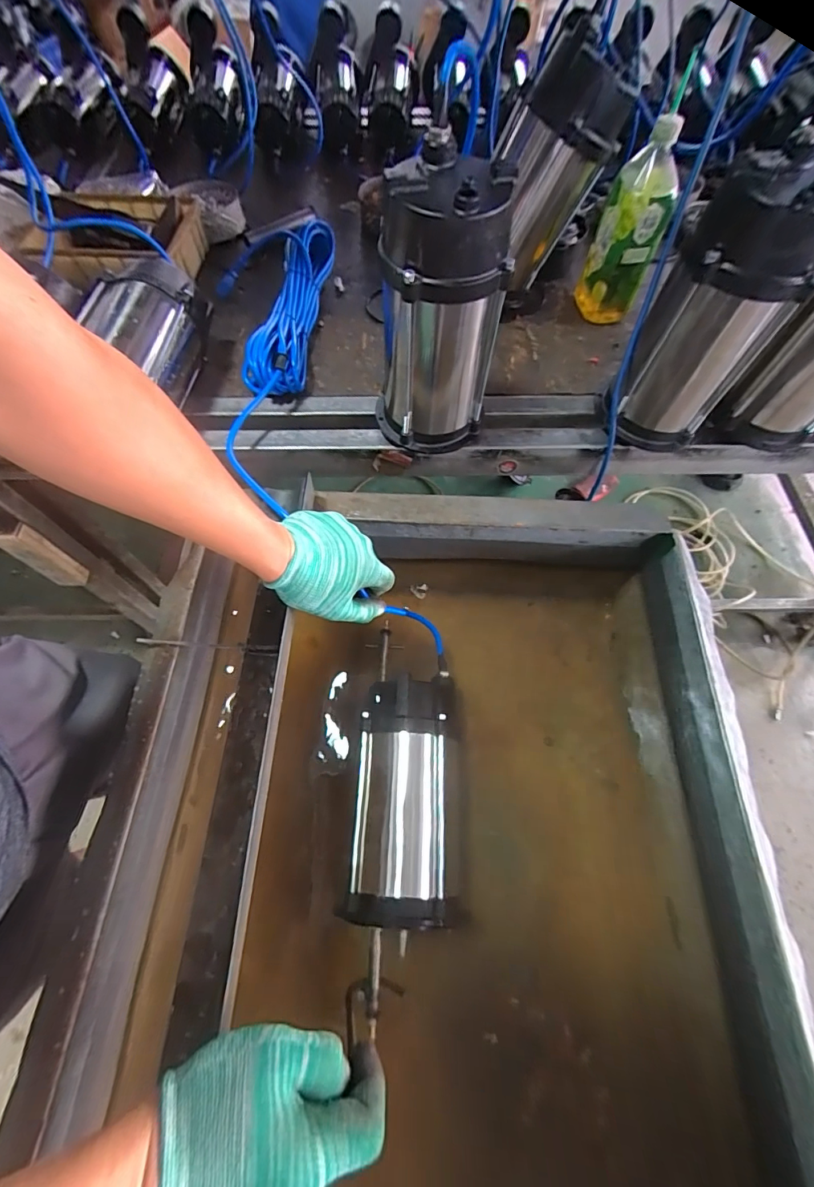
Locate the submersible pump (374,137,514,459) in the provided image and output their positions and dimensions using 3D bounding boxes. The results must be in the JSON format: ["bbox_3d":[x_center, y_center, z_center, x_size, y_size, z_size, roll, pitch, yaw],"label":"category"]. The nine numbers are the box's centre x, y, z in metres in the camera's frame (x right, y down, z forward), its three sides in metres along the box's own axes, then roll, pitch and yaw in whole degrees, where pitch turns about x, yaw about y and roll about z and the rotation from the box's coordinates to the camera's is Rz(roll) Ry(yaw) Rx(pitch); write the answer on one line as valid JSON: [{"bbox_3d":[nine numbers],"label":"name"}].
[{"bbox_3d":[0.028,-0.286,0.479,0.123,0.260,0.111,-14,65,-5],"label":"submersible pump"}]

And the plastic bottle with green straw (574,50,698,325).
[{"bbox_3d":[0.303,-0.500,0.607,0.083,0.211,0.075,12,65,7],"label":"plastic bottle with green straw"}]

